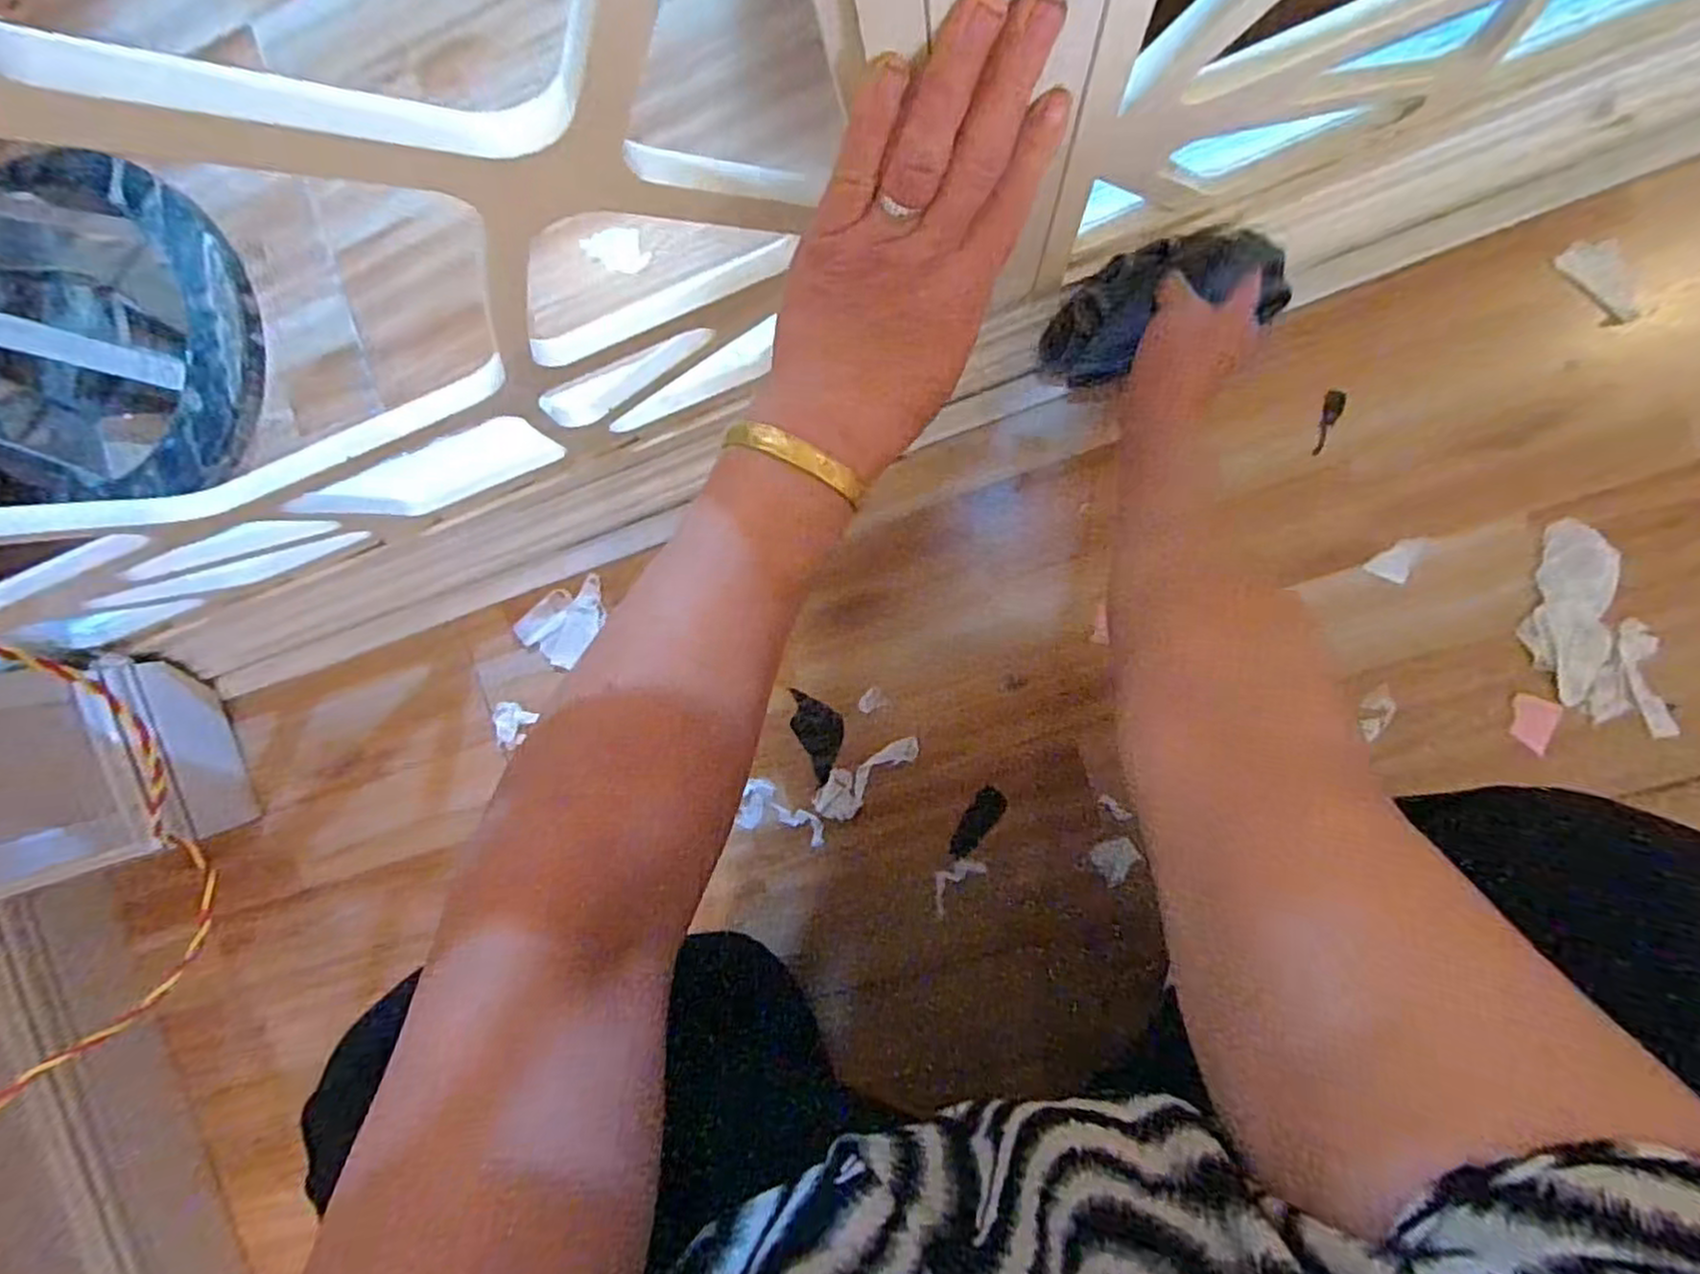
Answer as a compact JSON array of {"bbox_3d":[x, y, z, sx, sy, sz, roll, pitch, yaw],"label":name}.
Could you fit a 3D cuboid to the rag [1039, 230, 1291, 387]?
[{"bbox_3d":[0.215,-0.230,0.520,0.160,0.063,0.067,-21,92,16],"label":"rag"}]

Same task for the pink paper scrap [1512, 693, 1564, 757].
[{"bbox_3d":[0.505,0.064,0.550,0.033,0.004,0.038,18,98,6],"label":"pink paper scrap"}]

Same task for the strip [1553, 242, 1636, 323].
[{"bbox_3d":[0.525,-0.249,0.516,0.031,0.004,0.062,-30,78,10],"label":"strip"}]

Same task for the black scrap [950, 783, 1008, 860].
[{"bbox_3d":[0.106,0.155,0.619,0.025,0.005,0.067,31,99,4],"label":"black scrap"}]

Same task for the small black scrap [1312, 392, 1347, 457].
[{"bbox_3d":[0.353,-0.157,0.547,0.015,0.004,0.047,12,97,7],"label":"small black scrap"}]

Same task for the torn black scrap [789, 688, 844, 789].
[{"bbox_3d":[-0.027,0.084,0.626,0.043,0.004,0.078,0,95,8],"label":"torn black scrap"}]

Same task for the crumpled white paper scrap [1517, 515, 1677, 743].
[{"bbox_3d":[0.539,0.003,0.543,0.074,0.012,0.173,-25,91,10],"label":"crumpled white paper scrap"}]

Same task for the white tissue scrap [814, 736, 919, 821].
[{"bbox_3d":[0.012,0.114,0.621,0.099,0.005,0.037,-44,88,9],"label":"white tissue scrap"}]

